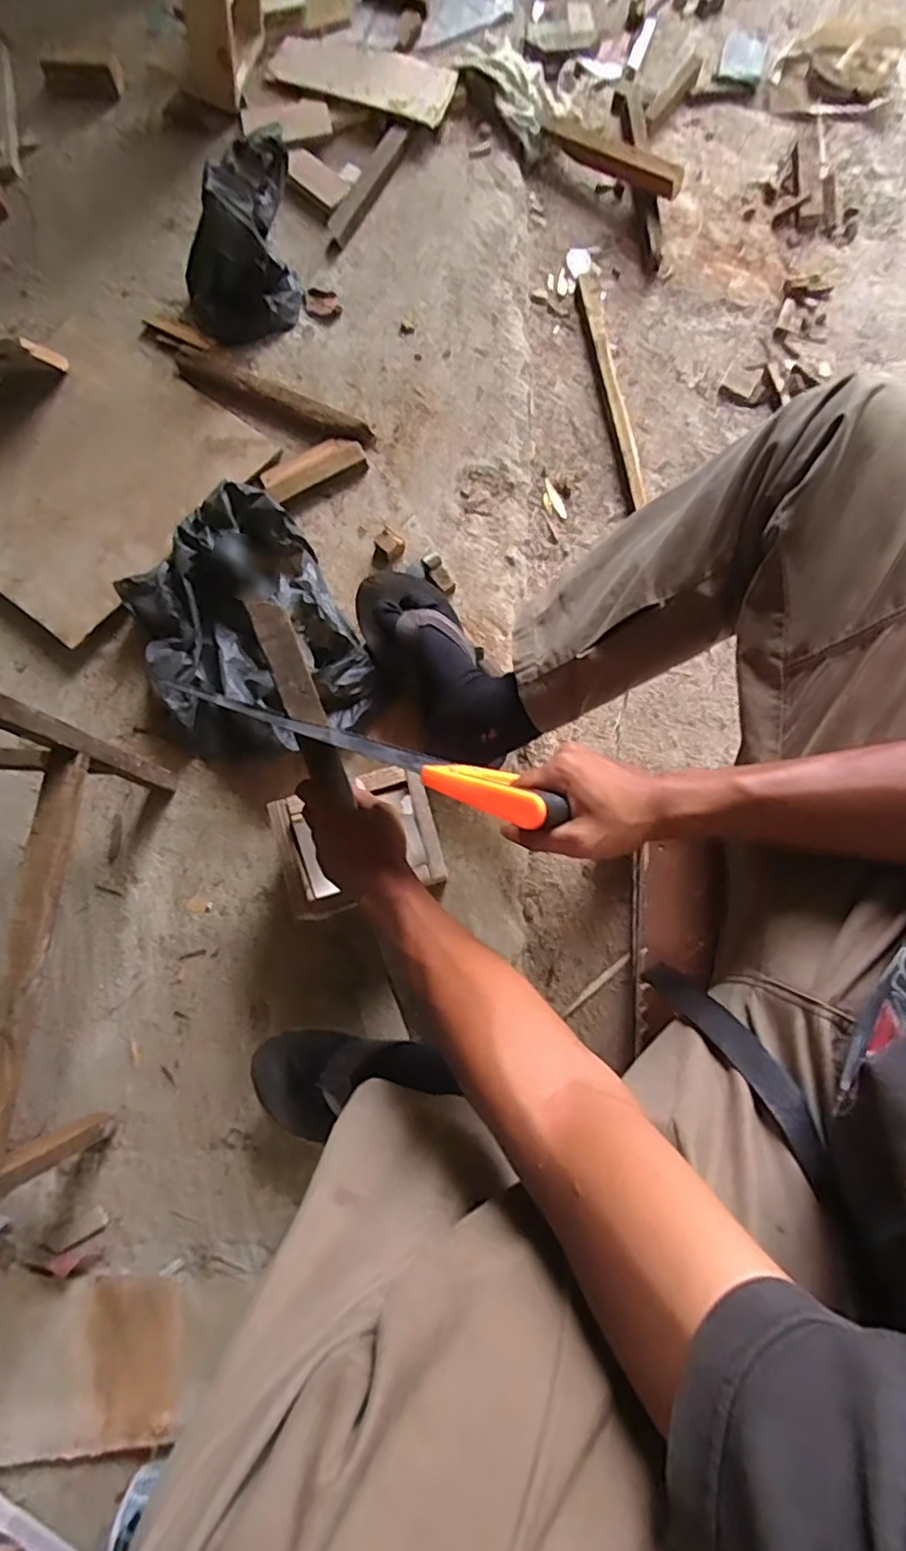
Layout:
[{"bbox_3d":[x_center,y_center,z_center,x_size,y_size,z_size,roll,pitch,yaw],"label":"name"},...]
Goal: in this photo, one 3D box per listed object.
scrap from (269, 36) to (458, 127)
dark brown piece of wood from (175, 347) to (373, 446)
[{"bbox_3d":[-0.133,-1.062,0.941,0.274,0.022,0.124,20,77,7],"label":"scrap"},{"bbox_3d":[-0.248,-0.509,0.850,0.281,0.022,0.055,25,80,4],"label":"dark brown piece of wood"}]

